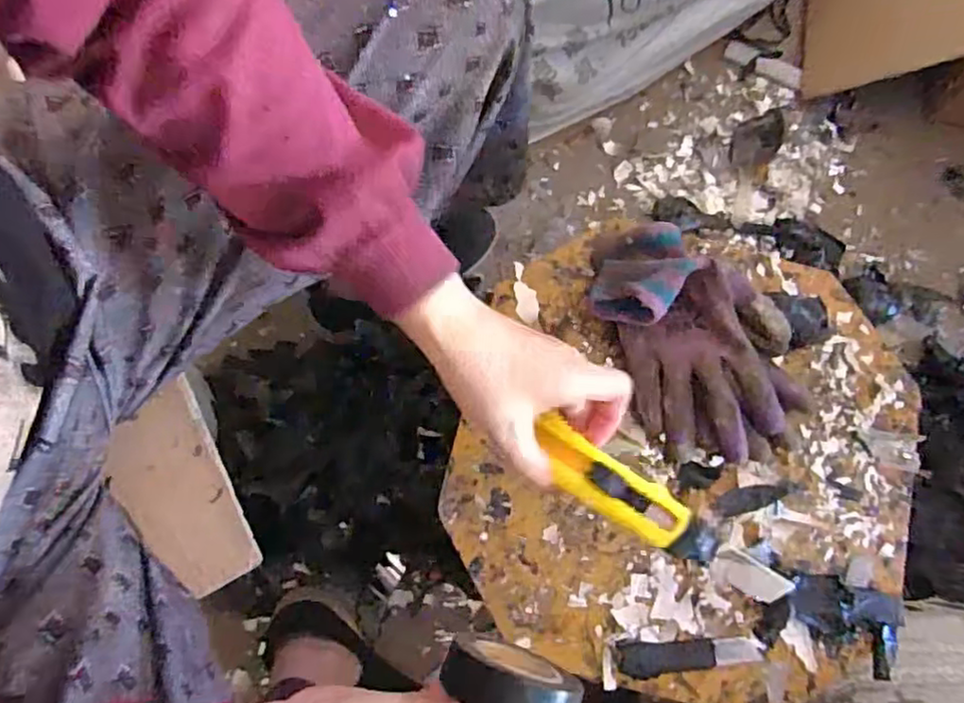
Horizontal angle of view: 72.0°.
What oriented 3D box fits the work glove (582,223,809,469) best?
[{"bbox_3d":[0.167,-0.012,0.512,0.120,0.071,0.200,-24,80,-6],"label":"work glove"}]

